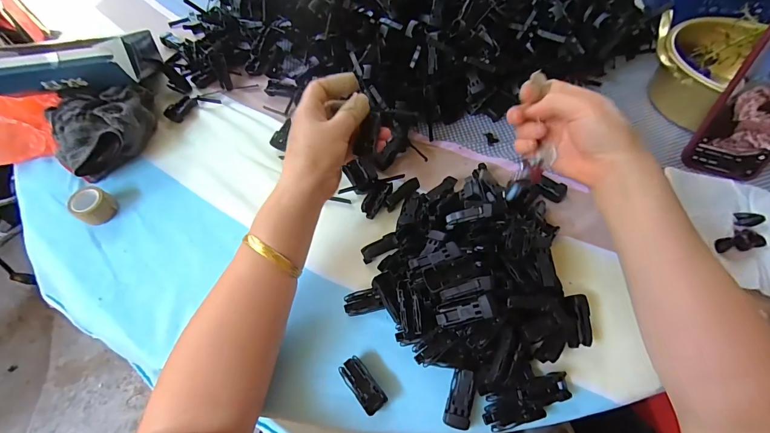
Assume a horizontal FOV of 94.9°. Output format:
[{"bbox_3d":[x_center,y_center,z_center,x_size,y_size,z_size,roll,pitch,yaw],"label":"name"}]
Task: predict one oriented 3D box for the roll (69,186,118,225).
[{"bbox_3d":[-0.326,-0.012,0.394,0.038,0.027,0.036,0,59,1],"label":"roll"}]

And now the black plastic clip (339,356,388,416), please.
[{"bbox_3d":[-0.019,0.144,0.303,0.020,0.013,0.047,-35,65,-18],"label":"black plastic clip"}]

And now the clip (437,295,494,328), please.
[{"bbox_3d":[0.064,0.077,0.287,0.043,0.010,0.019,-19,57,13],"label":"clip"}]

